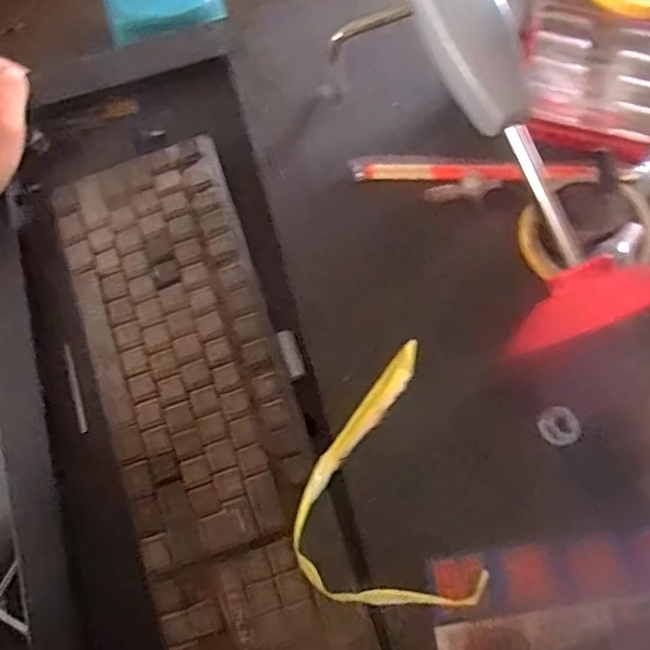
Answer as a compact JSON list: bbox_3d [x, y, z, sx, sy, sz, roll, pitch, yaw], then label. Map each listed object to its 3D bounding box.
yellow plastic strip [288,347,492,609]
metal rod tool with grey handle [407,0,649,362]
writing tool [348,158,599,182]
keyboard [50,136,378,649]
[{"bbox_3d":[0.028,0.101,0.398,0.106,0.018,0.158,-14,75,-4],"label":"yellow plastic strip"},{"bbox_3d":[0.097,-0.163,0.410,0.079,0.094,0.368,-15,75,-4],"label":"metal rod tool with grey handle"},{"bbox_3d":[0.106,-0.111,0.458,0.173,0.009,0.016,1,75,0],"label":"writing tool"},{"bbox_3d":[-0.074,0.077,0.415,0.120,0.014,0.423,-18,76,-5],"label":"keyboard"}]

